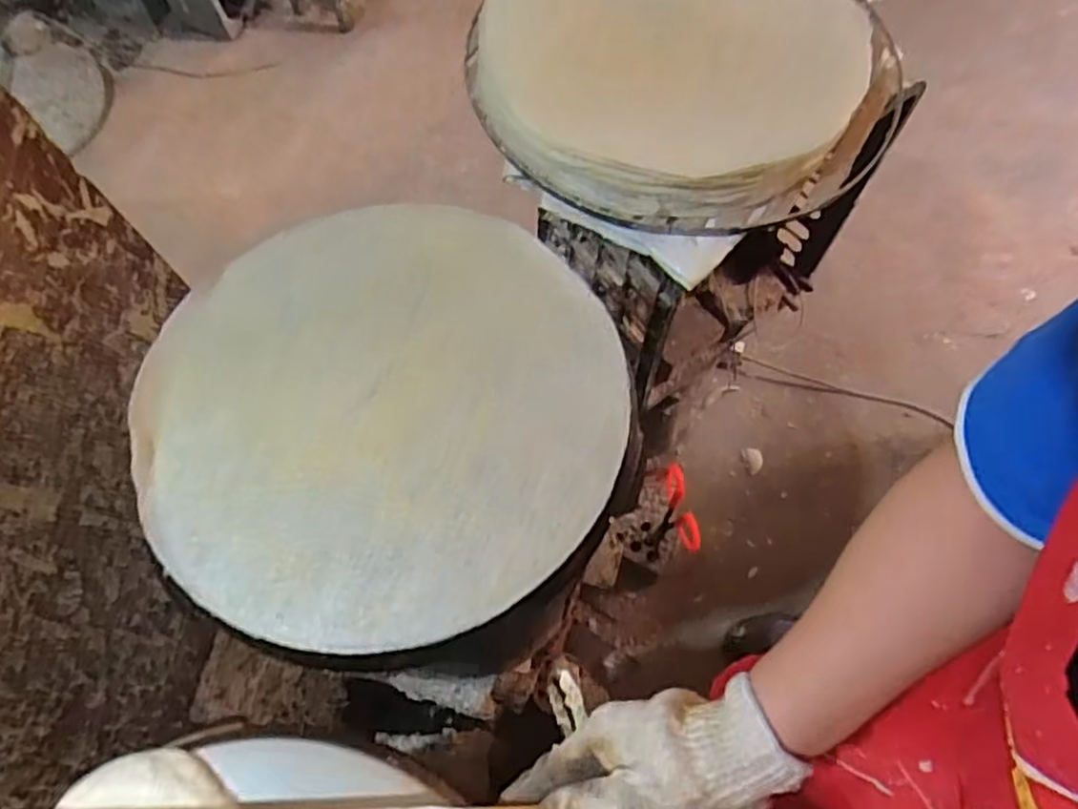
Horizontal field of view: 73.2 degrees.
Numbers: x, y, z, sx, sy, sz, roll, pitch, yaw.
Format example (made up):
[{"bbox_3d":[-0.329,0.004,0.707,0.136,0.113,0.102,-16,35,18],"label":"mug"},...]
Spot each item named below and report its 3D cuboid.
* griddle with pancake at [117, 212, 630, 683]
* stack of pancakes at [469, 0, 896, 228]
[{"bbox_3d":[-0.120,0.001,0.572,0.372,0.020,0.375,0,64,1],"label":"griddle with pancake"},{"bbox_3d":[0.156,-0.374,0.750,0.410,0.109,0.404,22,66,11],"label":"stack of pancakes"}]

